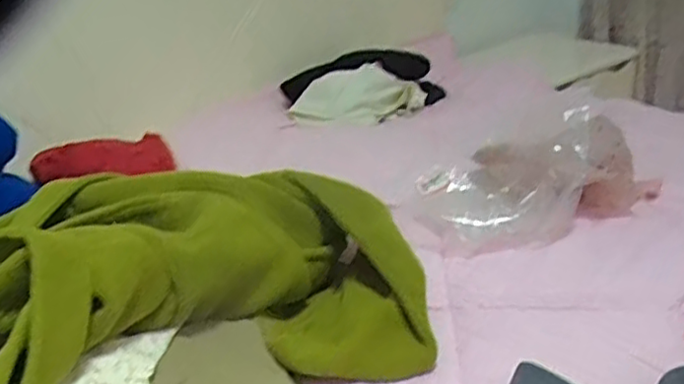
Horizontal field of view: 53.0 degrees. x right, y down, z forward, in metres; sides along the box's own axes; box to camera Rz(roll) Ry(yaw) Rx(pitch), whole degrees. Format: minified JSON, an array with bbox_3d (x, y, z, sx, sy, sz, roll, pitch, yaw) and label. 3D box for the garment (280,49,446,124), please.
[{"bbox_3d":[0.051,-0.238,1.541,0.365,0.133,0.180,-4,25,1],"label":"garment"}]

